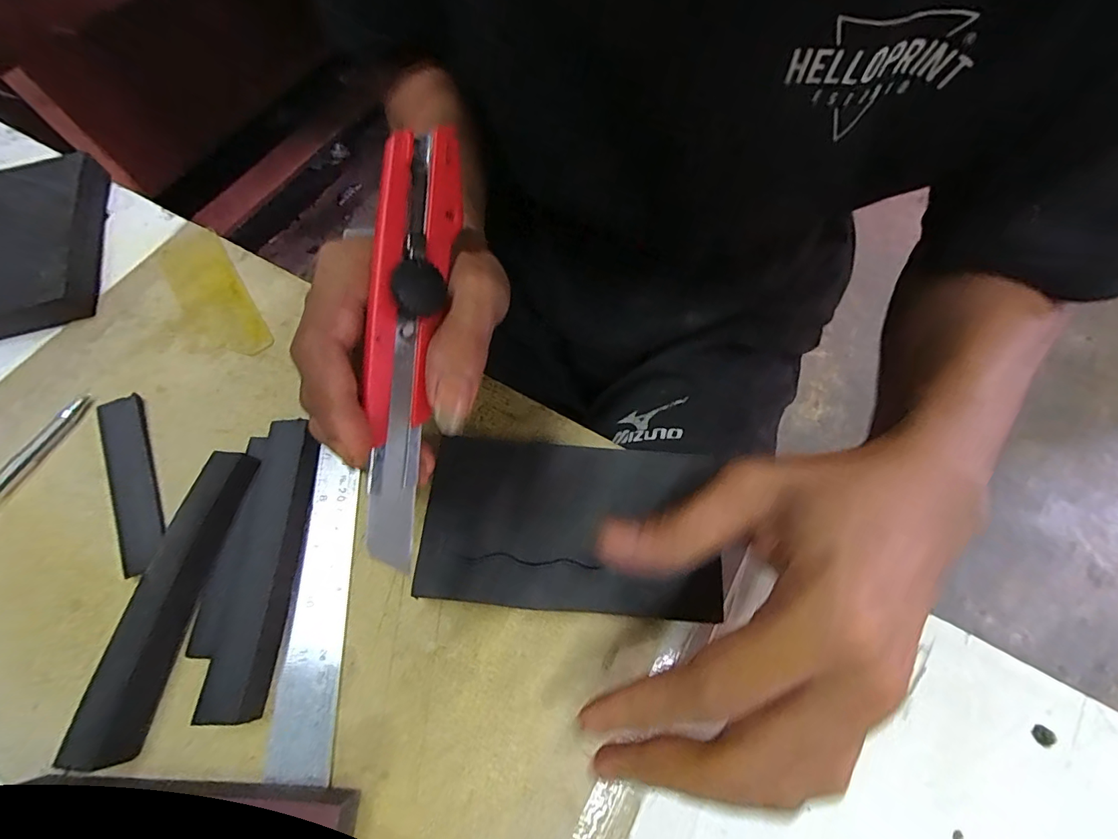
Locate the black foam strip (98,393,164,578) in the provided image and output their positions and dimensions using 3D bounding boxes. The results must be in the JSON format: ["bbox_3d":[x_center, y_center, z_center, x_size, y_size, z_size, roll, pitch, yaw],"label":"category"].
[{"bbox_3d":[-0.243,0.034,0.266,0.023,0.008,0.107,-25,68,-8],"label":"black foam strip"}]

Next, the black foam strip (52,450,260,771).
[{"bbox_3d":[-0.193,0.086,0.234,0.027,0.021,0.143,10,67,7],"label":"black foam strip"}]

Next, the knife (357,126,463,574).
[{"bbox_3d":[-0.060,-0.031,0.180,0.022,0.019,0.167,3,85,4],"label":"knife"}]

